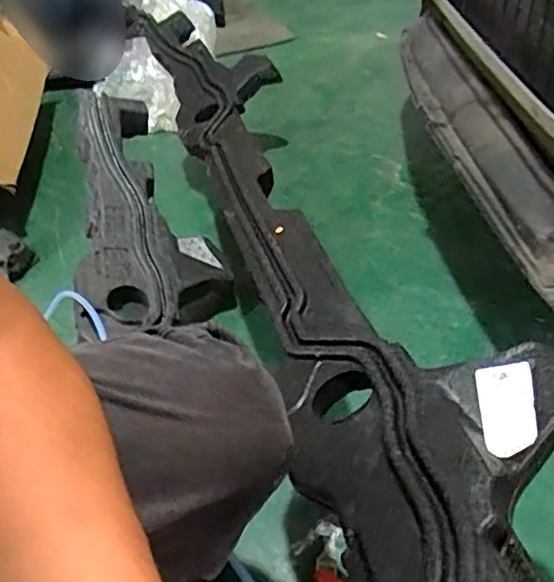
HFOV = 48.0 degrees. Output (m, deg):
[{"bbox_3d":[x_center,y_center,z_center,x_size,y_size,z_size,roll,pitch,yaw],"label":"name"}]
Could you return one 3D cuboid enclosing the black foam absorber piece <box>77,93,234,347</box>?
[{"bbox_3d":[-0.223,-0.128,0.972,0.219,0.114,0.442,-16,64,-12],"label":"black foam absorber piece"}]

